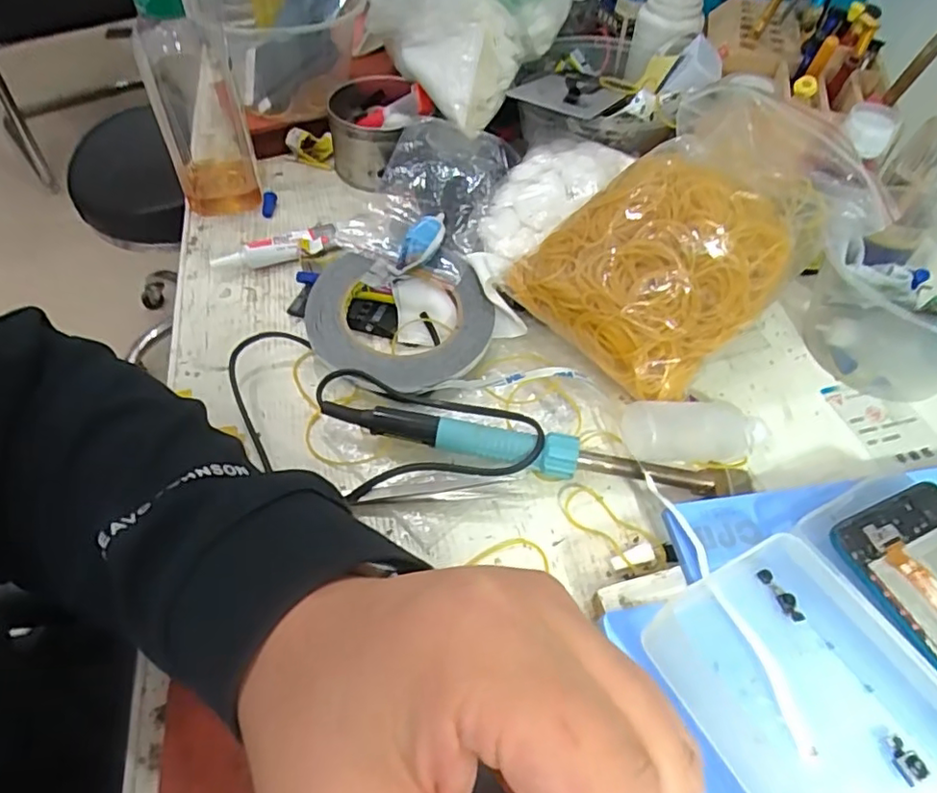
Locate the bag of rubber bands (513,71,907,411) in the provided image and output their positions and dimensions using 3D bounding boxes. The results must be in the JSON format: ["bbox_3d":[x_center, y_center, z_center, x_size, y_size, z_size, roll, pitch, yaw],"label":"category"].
[{"bbox_3d":[0.146,-0.107,0.392,0.201,0.099,0.137,-27,57,-22],"label":"bag of rubber bands"}]

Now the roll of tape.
[{"bbox_3d":[-0.046,-0.050,0.416,0.120,0.033,0.113,1,51,-1],"label":"roll of tape"}]

